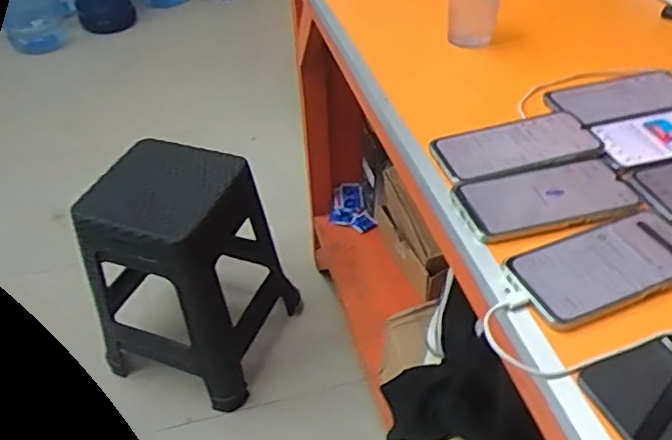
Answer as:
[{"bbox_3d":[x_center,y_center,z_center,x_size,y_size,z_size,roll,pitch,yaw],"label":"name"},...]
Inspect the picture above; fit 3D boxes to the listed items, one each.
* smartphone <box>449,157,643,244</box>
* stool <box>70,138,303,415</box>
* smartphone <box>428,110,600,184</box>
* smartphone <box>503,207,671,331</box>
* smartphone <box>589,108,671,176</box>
[{"bbox_3d":[0.203,-0.022,0.584,0.170,0.006,0.082,-12,43,-9],"label":"smartphone"},{"bbox_3d":[-0.355,0.111,1.401,0.397,0.493,0.353,13,45,18],"label":"stool"},{"bbox_3d":[0.192,-0.080,0.641,0.169,0.009,0.084,-12,43,-9],"label":"smartphone"},{"bbox_3d":[0.236,0.040,0.519,0.167,0.010,0.084,-17,44,-15],"label":"smartphone"},{"bbox_3d":[0.359,-0.093,0.652,0.172,0.006,0.084,-14,44,-11],"label":"smartphone"}]

